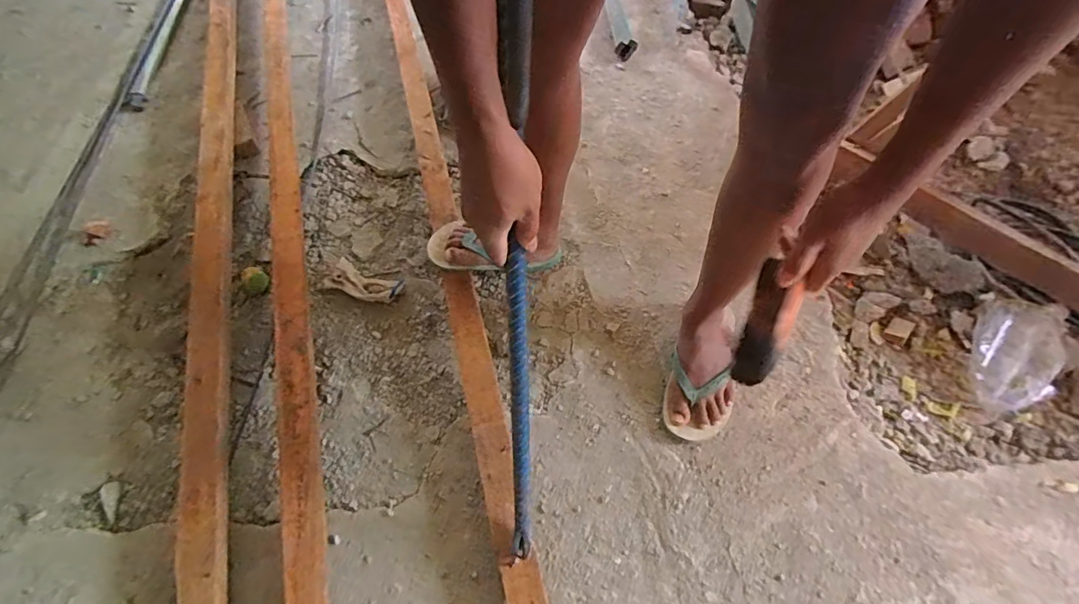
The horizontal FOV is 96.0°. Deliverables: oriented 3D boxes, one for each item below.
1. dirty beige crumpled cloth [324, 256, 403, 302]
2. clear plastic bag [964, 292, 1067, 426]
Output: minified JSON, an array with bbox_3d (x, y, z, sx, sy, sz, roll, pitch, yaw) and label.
[{"bbox_3d":[-0.365,-0.043,1.006,0.162,0.028,0.067,15,61,12],"label":"dirty beige crumpled cloth"},{"bbox_3d":[0.871,0.103,0.891,0.111,0.103,0.258,24,62,15],"label":"clear plastic bag"}]

